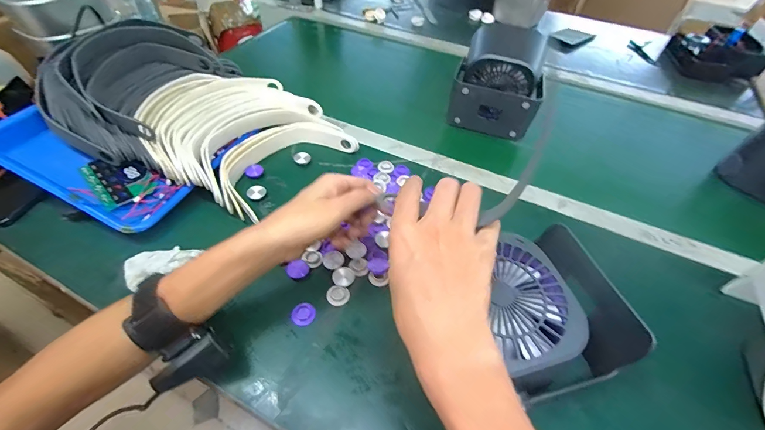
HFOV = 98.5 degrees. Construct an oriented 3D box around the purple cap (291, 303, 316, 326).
[{"bbox_3d":[-0.087,0.109,0.363,0.024,0.005,0.024,2,49,-2],"label":"purple cap"}]

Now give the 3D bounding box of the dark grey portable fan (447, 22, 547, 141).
[{"bbox_3d":[0.215,-0.248,0.598,0.147,0.127,0.147,20,51,13],"label":"dark grey portable fan"}]

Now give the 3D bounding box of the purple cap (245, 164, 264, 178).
[{"bbox_3d":[-0.195,-0.067,0.501,0.020,0.005,0.026,50,61,-7],"label":"purple cap"}]

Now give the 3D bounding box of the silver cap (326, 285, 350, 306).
[{"bbox_3d":[-0.051,0.092,0.379,0.026,0.004,0.023,11,50,6],"label":"silver cap"}]

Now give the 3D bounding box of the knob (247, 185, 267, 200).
[{"bbox_3d":[-0.181,-0.032,0.473,0.022,0.008,0.022,2,49,-2],"label":"knob"}]

